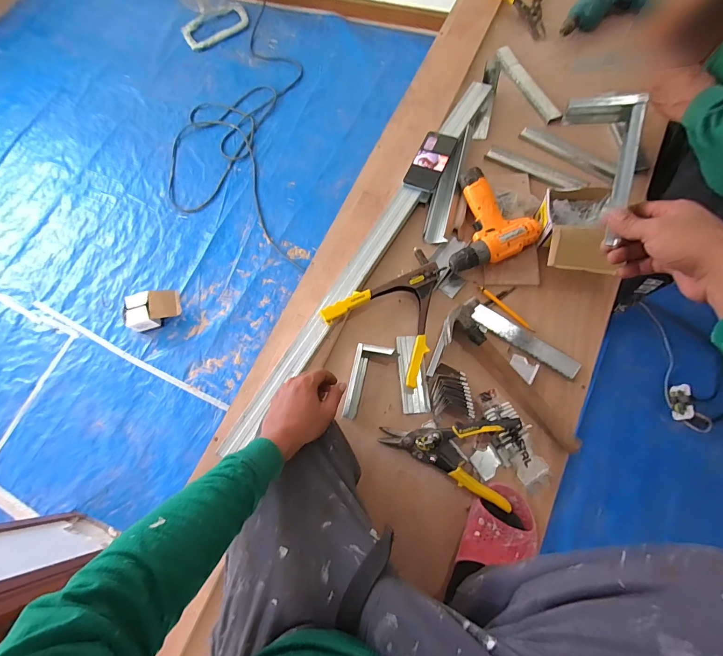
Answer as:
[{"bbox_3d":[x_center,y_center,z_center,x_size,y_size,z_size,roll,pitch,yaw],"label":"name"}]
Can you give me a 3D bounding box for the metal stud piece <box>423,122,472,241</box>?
[{"bbox_3d":[0.194,-0.324,0.825,0.054,0.030,0.295,13,73,11],"label":"metal stud piece"}]

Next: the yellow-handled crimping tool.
[{"bbox_3d":[0.074,-0.045,0.730,0.223,0.056,0.242,33,78,16],"label":"yellow-handled crimping tool"}]

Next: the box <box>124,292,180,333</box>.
[{"bbox_3d":[-0.895,-0.079,1.584,0.227,0.124,0.151,-14,70,2],"label":"box"}]

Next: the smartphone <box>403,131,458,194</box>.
[{"bbox_3d":[0.154,-0.371,0.827,0.072,0.014,0.152,26,83,3],"label":"smartphone"}]

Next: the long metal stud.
[{"bbox_3d":[0.022,-0.175,0.786,0.075,0.043,0.992,31,77,15],"label":"long metal stud"}]

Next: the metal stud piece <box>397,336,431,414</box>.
[{"bbox_3d":[0.099,0.088,0.714,0.050,0.018,0.150,-5,71,5],"label":"metal stud piece"}]

